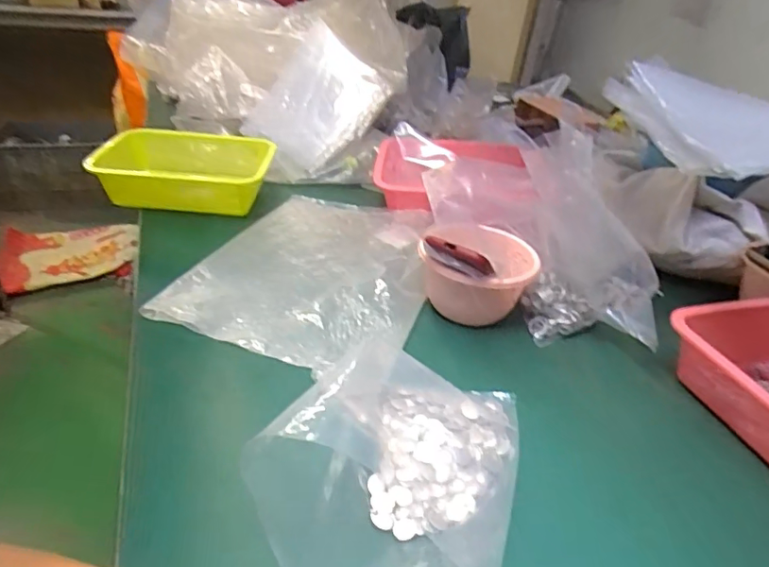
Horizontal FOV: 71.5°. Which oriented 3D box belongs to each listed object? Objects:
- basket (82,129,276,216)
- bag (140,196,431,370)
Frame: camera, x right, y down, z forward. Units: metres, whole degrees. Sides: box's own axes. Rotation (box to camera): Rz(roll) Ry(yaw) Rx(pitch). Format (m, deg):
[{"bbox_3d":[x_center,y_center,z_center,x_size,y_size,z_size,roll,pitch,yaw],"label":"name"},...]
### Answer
[{"bbox_3d":[-0.337,-0.189,0.908,0.276,0.072,0.210,2,32,-8],"label":"basket"},{"bbox_3d":[-0.086,-0.027,0.757,0.296,0.027,0.395,12,32,11],"label":"bag"}]

